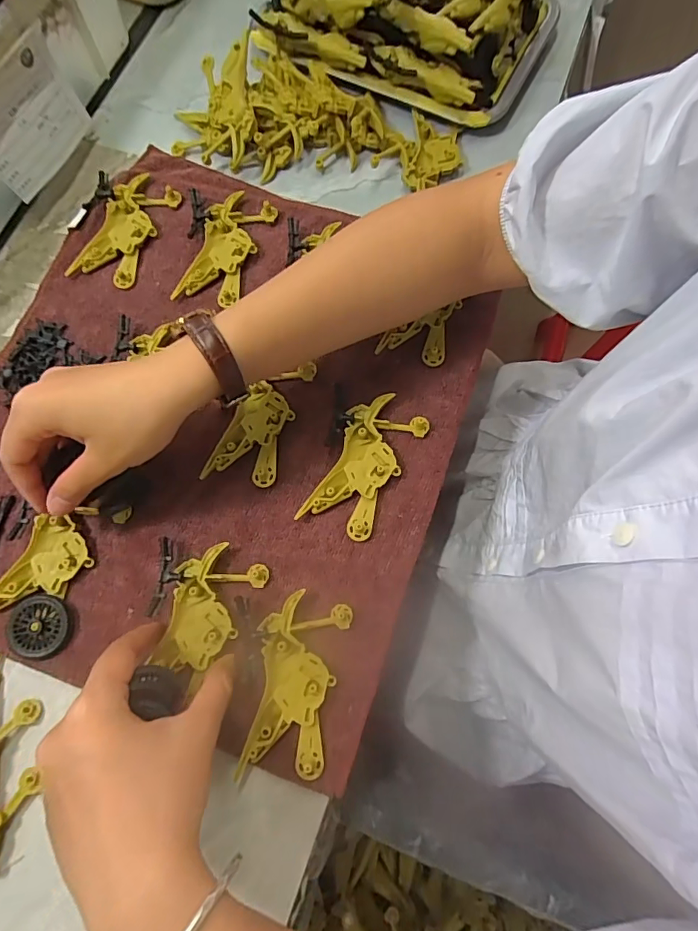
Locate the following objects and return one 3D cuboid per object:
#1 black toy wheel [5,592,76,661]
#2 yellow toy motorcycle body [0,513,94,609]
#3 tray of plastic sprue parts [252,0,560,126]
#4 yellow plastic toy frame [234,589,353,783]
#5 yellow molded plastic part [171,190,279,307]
[{"bbox_3d":[-0.193,0.101,0.298,0.037,0.006,0.038,0,74,-1],"label":"black toy wheel"},{"bbox_3d":[-0.197,0.069,0.306,0.045,0.006,0.071,24,75,6],"label":"yellow toy motorcycle body"},{"bbox_3d":[0.047,-0.412,0.421,0.253,0.074,0.169,24,75,6],"label":"tray of plastic sprue parts"},{"bbox_3d":[-0.032,0.131,0.289,0.049,0.009,0.100,12,74,2],"label":"yellow plastic toy frame"},{"bbox_3d":[-0.098,-0.173,0.384,0.047,0.012,0.101,20,75,4],"label":"yellow molded plastic part"}]

